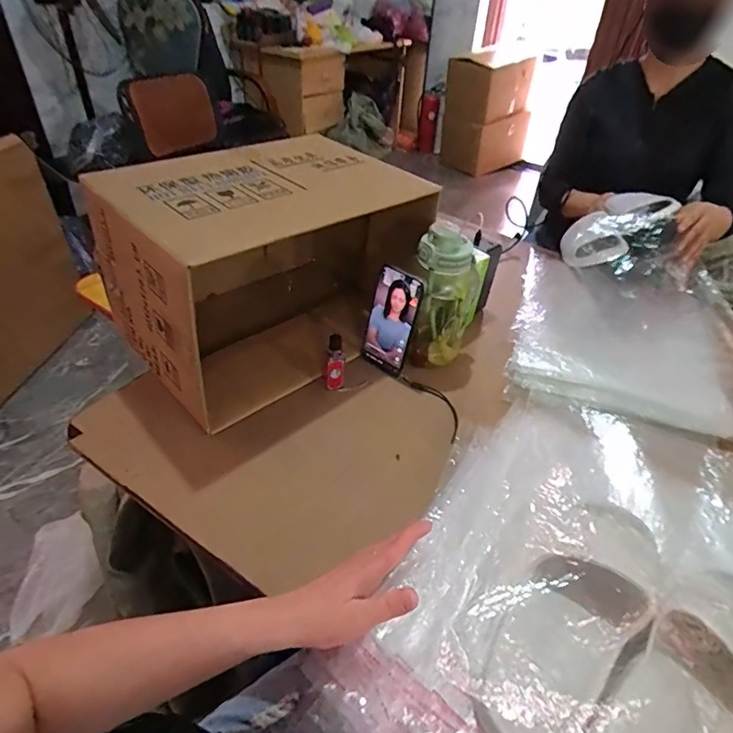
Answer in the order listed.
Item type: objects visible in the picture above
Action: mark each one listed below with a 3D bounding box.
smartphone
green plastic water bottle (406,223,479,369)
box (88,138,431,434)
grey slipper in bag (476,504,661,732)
[{"bbox_3d":[0.035,-0.065,0.708,0.070,0.164,0.013,28,37,23],"label":"smartphone"},{"bbox_3d":[0.114,-0.096,0.712,0.090,0.209,0.079,12,41,9],"label":"green plastic water bottle"},{"bbox_3d":[-0.140,-0.158,0.729,0.419,0.262,0.285,-27,49,-31],"label":"box"},{"bbox_3d":[0.201,0.207,0.436,0.271,0.062,0.088,-30,51,-34],"label":"grey slipper in bag"}]

